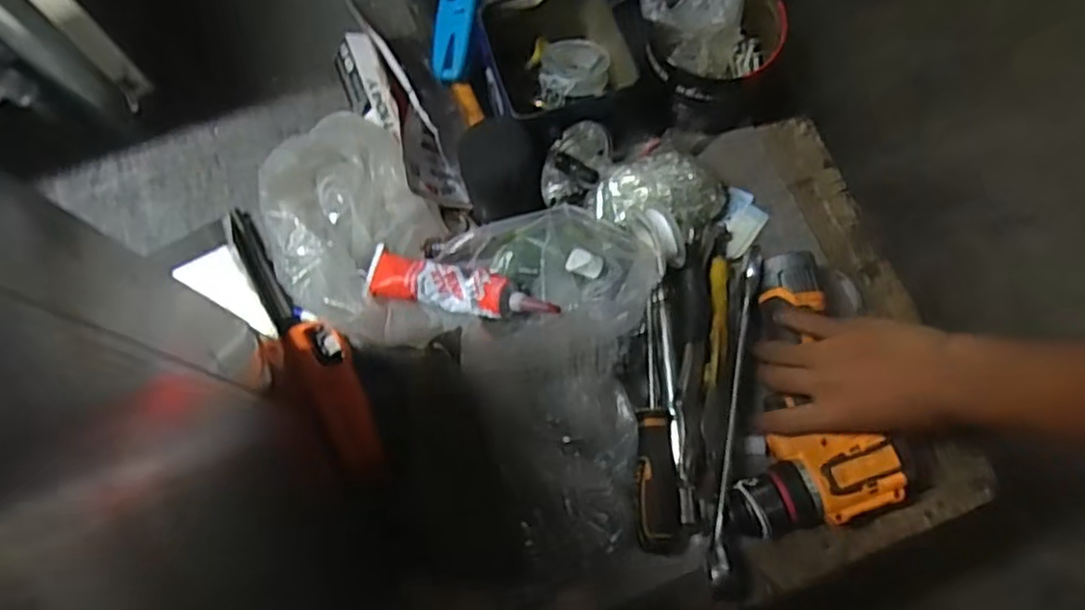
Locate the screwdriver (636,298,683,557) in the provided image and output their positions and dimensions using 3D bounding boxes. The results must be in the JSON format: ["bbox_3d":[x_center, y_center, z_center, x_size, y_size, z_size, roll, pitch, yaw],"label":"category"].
[{"bbox_3d":[0.090,0.097,0.572,0.035,0.024,0.190,-1,74,1],"label":"screwdriver"}]

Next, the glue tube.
[{"bbox_3d":[-0.068,-0.016,0.587,0.160,0.030,0.041,11,75,4],"label":"glue tube"}]

